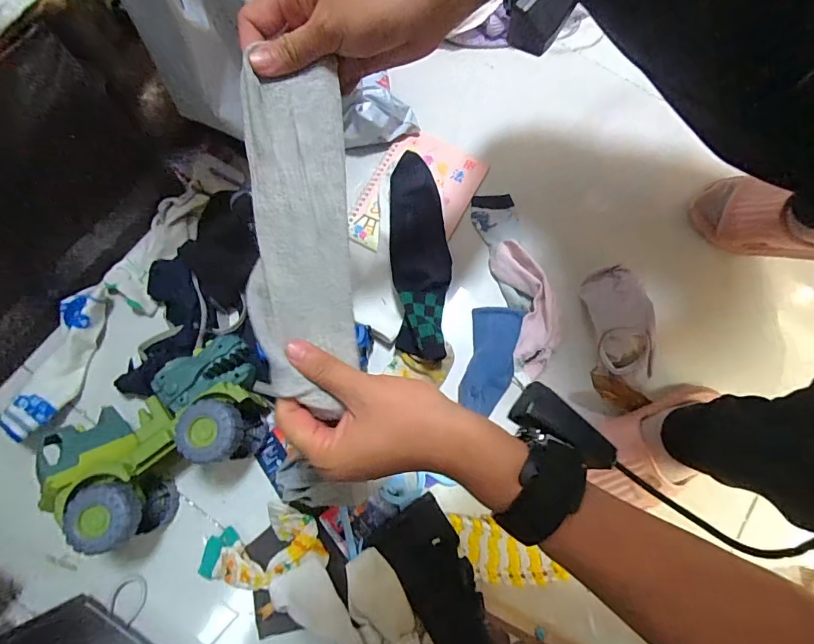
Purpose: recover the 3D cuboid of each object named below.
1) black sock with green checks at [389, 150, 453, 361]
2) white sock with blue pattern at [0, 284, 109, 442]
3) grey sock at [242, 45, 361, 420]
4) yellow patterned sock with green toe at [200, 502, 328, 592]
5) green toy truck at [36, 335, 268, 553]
[{"bbox_3d":[0.015,-0.080,0.534,0.071,0.031,0.247,-8,77,20],"label":"black sock with green checks"},{"bbox_3d":[-0.400,0.041,0.508,0.052,0.035,0.176,13,75,2],"label":"white sock with blue pattern"},{"bbox_3d":[-0.069,-0.055,0.290,0.064,0.013,0.220,-3,88,-13],"label":"grey sock"},{"bbox_3d":[-0.156,0.239,0.469,0.126,0.023,0.071,-18,76,-6],"label":"yellow patterned sock with green toe"},{"bbox_3d":[-0.246,0.116,0.458,0.217,0.100,0.128,-37,79,-10],"label":"green toy truck"}]

